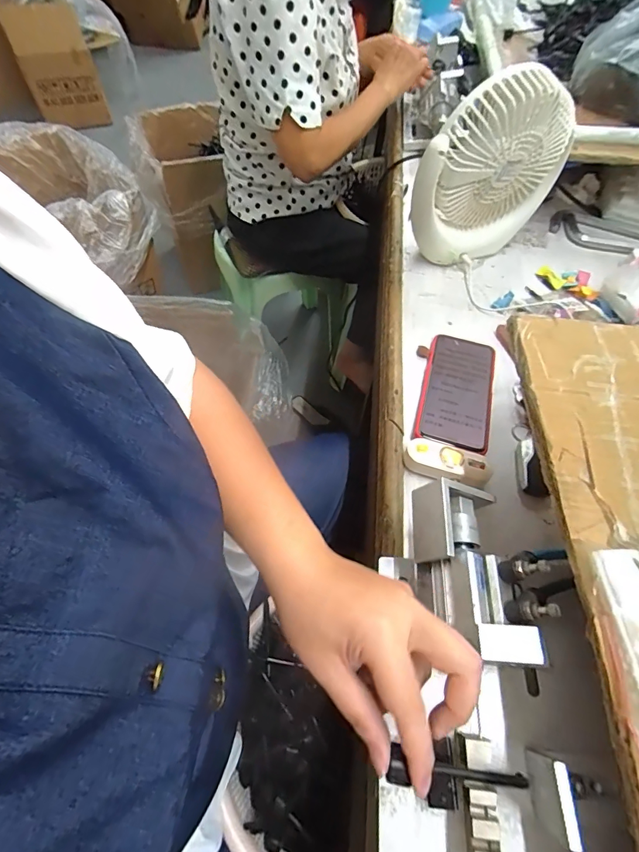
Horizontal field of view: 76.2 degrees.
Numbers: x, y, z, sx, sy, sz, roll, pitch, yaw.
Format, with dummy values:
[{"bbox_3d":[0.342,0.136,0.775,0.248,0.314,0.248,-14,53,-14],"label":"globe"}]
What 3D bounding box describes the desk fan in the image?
[{"bbox_3d":[0.214,-0.318,0.525,0.180,0.213,0.068,-22,63,-14],"label":"desk fan"}]

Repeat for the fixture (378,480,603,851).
[{"bbox_3d":[0.102,0.223,0.245,0.115,0.095,0.381,6,62,2],"label":"fixture"}]

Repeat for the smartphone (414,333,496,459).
[{"bbox_3d":[0.160,-0.042,0.473,0.078,0.014,0.162,14,60,6],"label":"smartphone"}]

